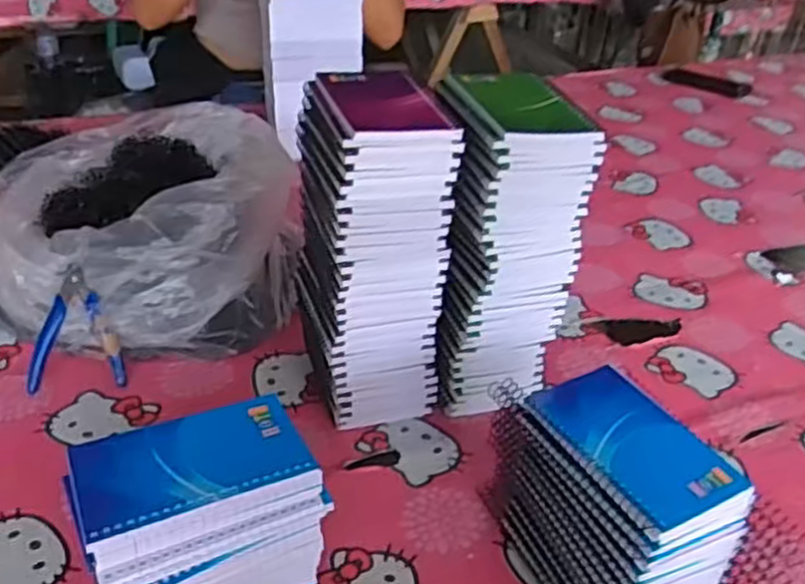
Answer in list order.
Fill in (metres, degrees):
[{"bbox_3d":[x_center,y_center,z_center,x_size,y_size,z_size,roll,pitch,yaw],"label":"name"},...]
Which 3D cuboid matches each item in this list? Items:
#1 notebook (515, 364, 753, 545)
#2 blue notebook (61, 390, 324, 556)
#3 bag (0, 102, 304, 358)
[{"bbox_3d":[0.151,0.100,0.507,0.089,0.012,0.130,-15,38,-27],"label":"notebook"},{"bbox_3d":[-0.125,0.099,0.460,0.130,0.015,0.085,-13,37,-24],"label":"blue notebook"},{"bbox_3d":[-0.278,-0.084,0.823,0.290,0.156,0.328,-4,34,-12],"label":"bag"}]

